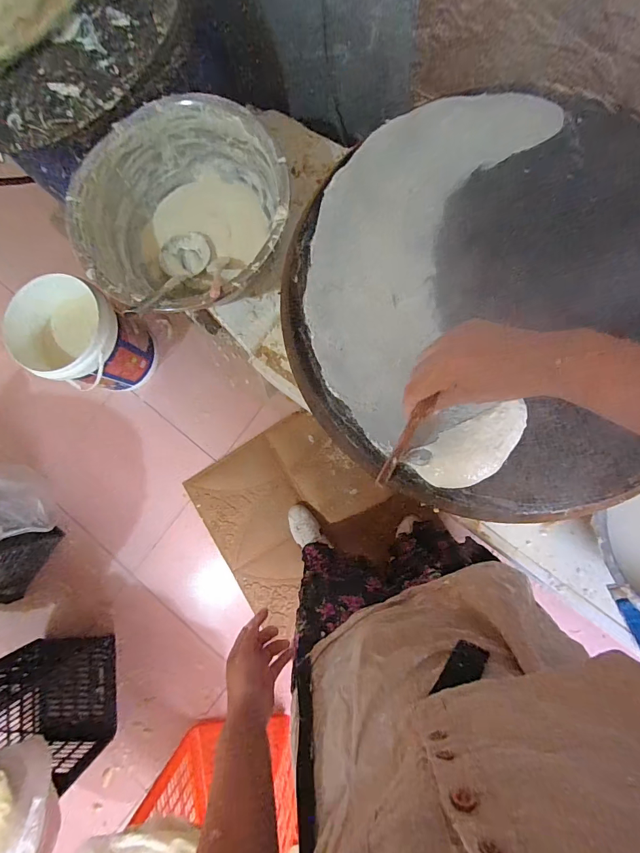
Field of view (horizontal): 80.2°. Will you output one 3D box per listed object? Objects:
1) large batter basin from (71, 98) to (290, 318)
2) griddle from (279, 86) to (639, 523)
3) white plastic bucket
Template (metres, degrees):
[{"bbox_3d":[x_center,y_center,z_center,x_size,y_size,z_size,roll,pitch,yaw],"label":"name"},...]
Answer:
[{"bbox_3d":[-0.249,-0.403,0.797,0.389,0.249,0.397,-1,84,6],"label":"large batter basin"},{"bbox_3d":[0.203,-0.163,0.455,0.495,0.047,0.506,-1,84,6],"label":"griddle"},{"bbox_3d":[-0.783,-0.293,1.290,0.316,0.326,0.304,-1,84,6],"label":"white plastic bucket"}]

